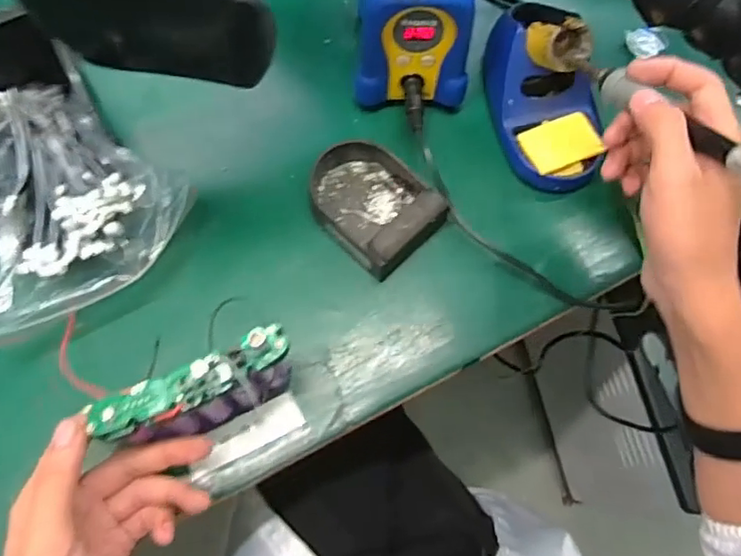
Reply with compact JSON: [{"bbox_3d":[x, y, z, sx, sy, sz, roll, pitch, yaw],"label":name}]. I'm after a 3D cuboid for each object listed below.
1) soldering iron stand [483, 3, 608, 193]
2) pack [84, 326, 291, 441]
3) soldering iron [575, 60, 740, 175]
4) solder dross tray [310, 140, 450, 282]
[{"bbox_3d":[0.147,-0.151,0.460,0.087,0.083,0.148,-8,72,-5],"label":"soldering iron stand"},{"bbox_3d":[-0.102,0.073,0.366,0.112,0.092,0.027,-25,74,-10],"label":"pack"},{"bbox_3d":[0.174,-0.094,0.345,0.014,0.017,0.179,-17,45,-8],"label":"soldering iron"},{"bbox_3d":[0.001,-0.059,0.449,0.076,0.034,0.098,-41,77,-14],"label":"solder dross tray"}]

